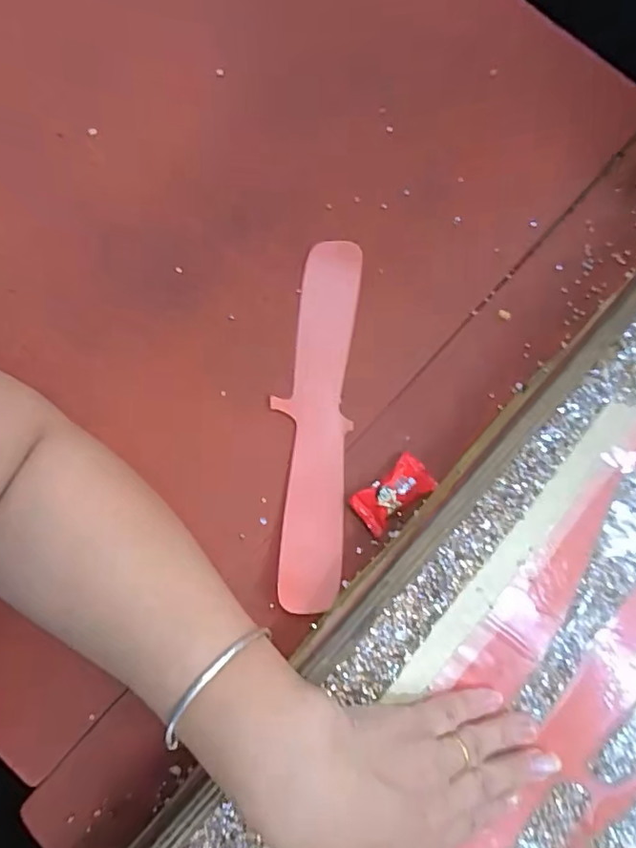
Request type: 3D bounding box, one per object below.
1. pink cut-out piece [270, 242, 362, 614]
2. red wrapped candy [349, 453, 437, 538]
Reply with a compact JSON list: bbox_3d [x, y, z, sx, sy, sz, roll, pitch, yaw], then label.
[{"bbox_3d":[-0.001,-0.005,0.344,0.041,0.005,0.227,5,79,-3],"label":"pink cut-out piece"},{"bbox_3d":[0.045,0.041,0.329,0.050,0.014,0.027,-38,80,-8],"label":"red wrapped candy"}]

